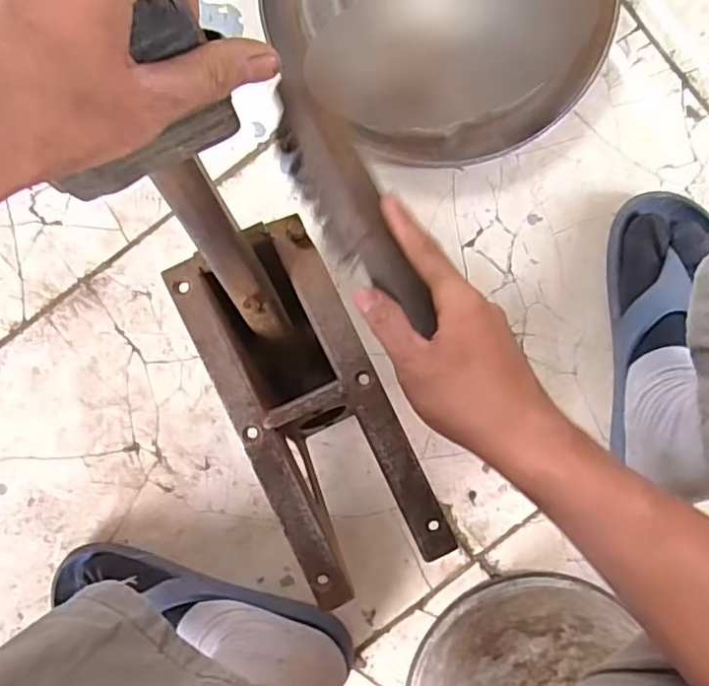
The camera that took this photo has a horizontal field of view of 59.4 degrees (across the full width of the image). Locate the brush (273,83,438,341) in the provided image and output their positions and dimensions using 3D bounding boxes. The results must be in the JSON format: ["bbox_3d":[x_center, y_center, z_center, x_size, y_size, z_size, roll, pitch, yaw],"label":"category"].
[{"bbox_3d":[-0.001,-0.081,0.364,0.039,0.035,0.162,-31,78,1],"label":"brush"}]

